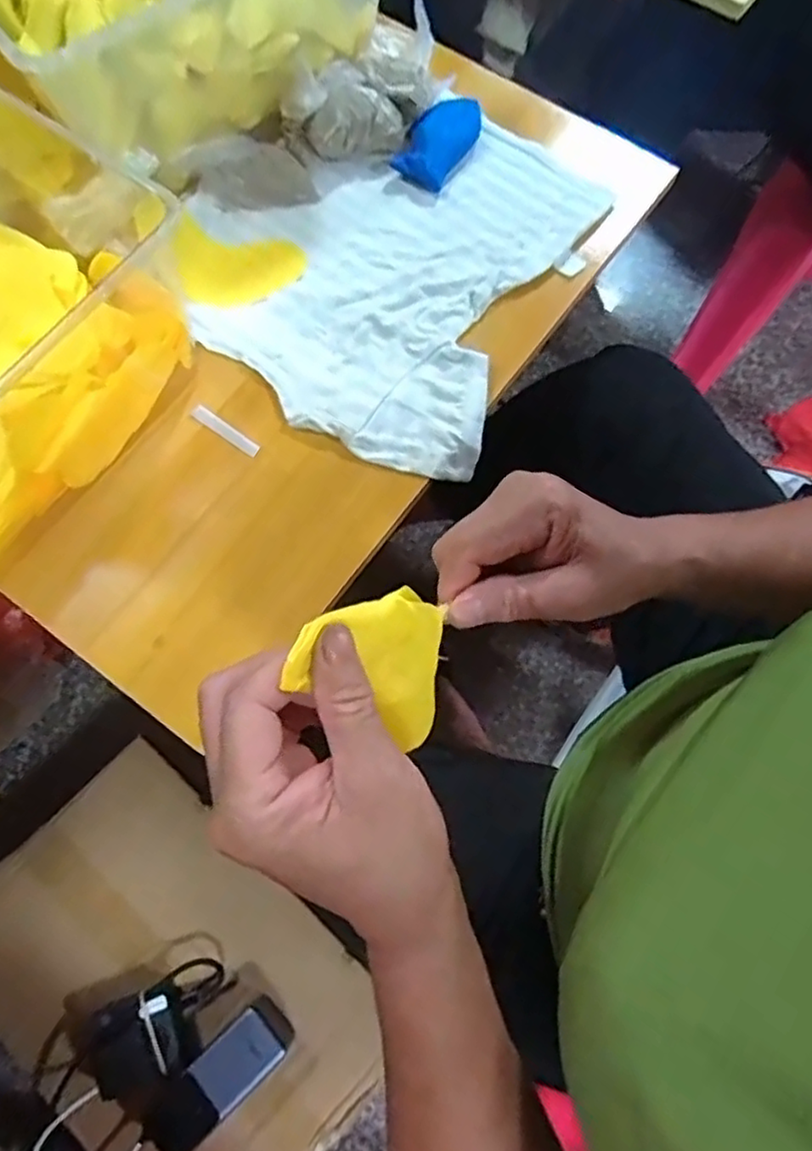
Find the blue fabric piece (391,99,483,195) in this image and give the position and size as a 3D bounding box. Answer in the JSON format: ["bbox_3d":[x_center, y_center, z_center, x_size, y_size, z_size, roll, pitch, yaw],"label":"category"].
[{"bbox_3d":[0.029,-0.359,0.561,0.047,0.014,0.089,28,74,8],"label":"blue fabric piece"}]

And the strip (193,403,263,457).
[{"bbox_3d":[-0.132,-0.106,0.496,0.058,0.004,0.011,34,75,10],"label":"strip"}]

